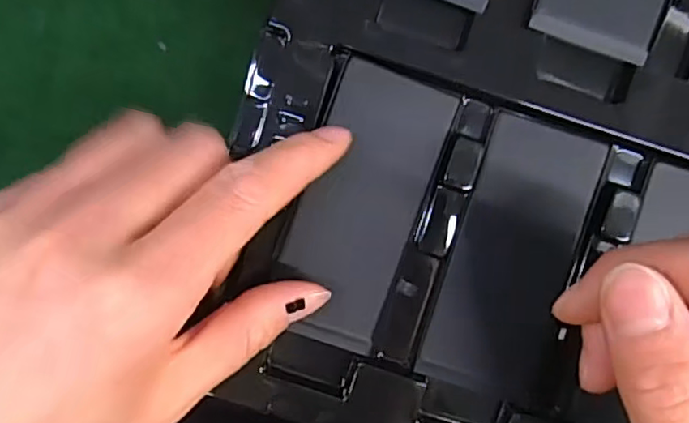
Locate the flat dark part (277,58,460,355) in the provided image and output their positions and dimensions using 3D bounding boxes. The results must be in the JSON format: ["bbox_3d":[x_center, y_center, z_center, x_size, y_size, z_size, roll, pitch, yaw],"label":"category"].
[{"bbox_3d":[0.006,-0.001,0.219,0.043,0.005,0.097,16,93,-3],"label":"flat dark part"}]

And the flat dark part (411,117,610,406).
[{"bbox_3d":[0.061,0.018,0.221,0.044,0.005,0.098,16,96,-3],"label":"flat dark part"}]

